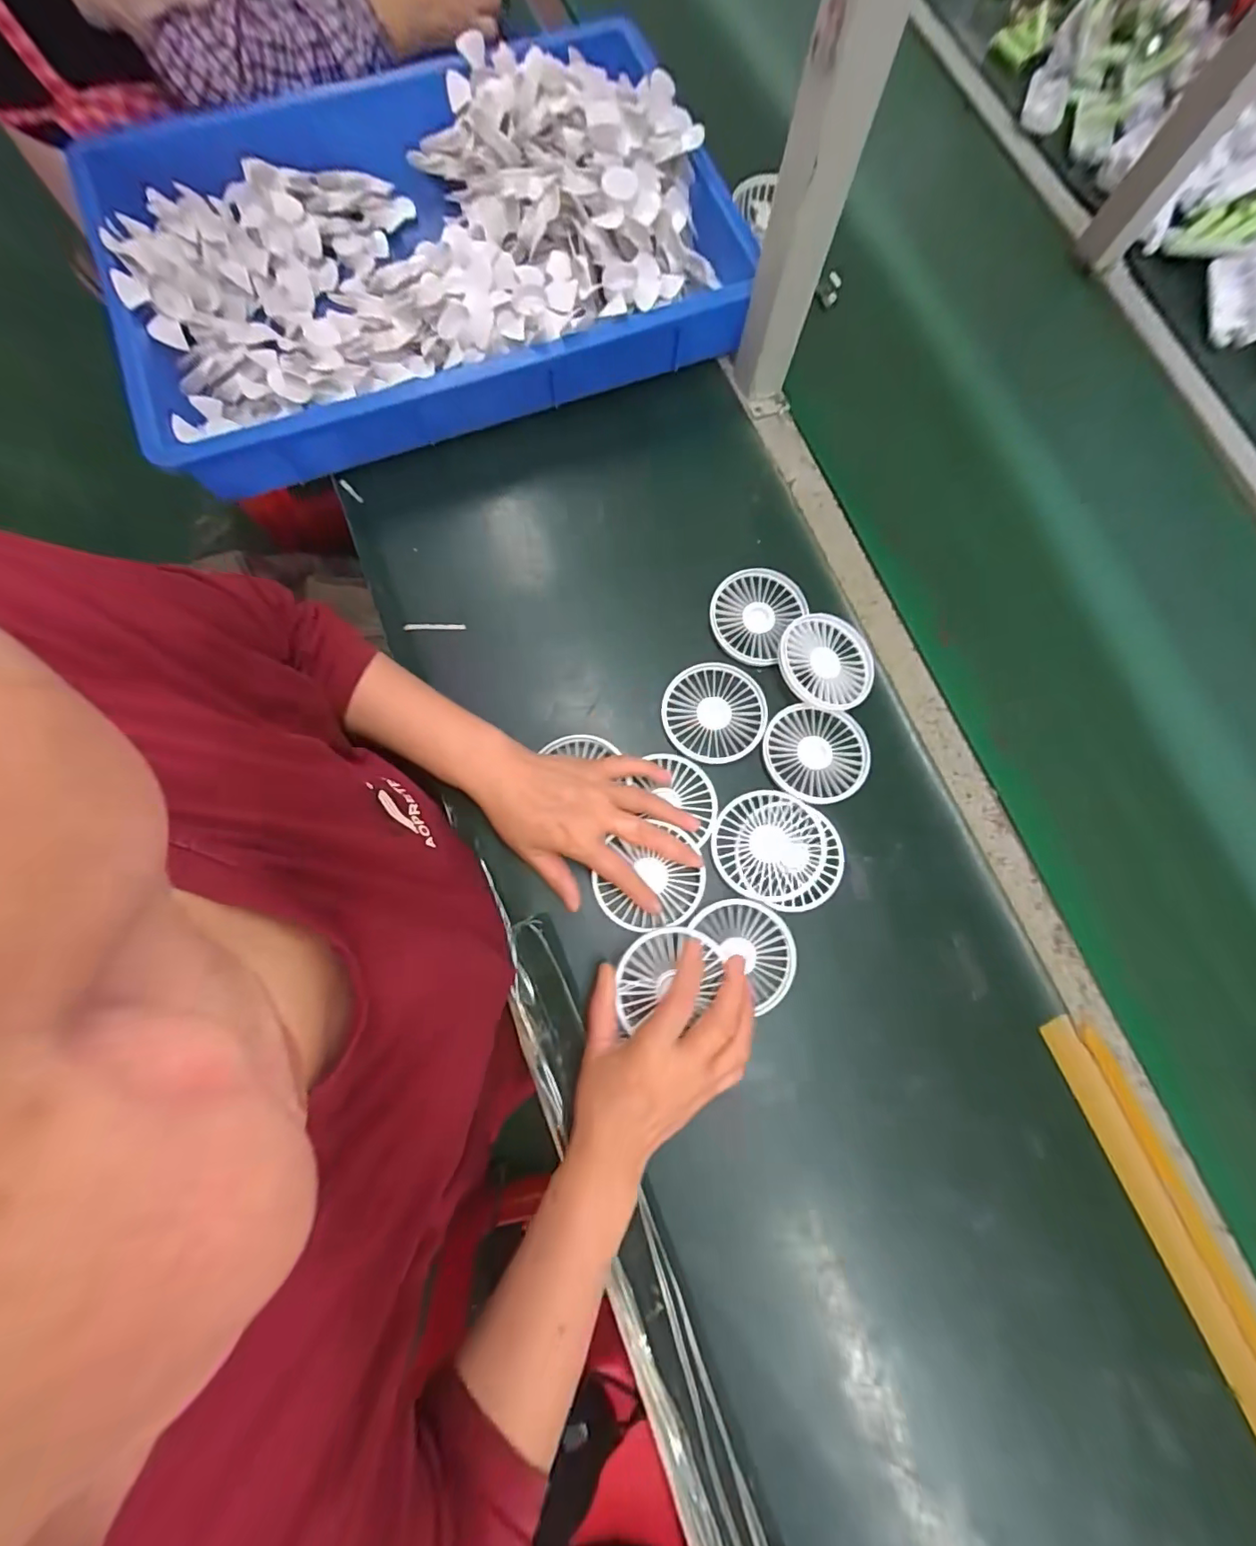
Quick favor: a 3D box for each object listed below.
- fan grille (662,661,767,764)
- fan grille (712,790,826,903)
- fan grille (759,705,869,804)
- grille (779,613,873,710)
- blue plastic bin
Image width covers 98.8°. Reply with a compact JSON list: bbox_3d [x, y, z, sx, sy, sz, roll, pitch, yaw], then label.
[{"bbox_3d":[0.075,-0.053,0.469,0.086,0.010,0.089,0,78,-2],"label":"fan grille"},{"bbox_3d":[0.114,0.058,0.435,0.084,0.016,0.086,0,78,-2],"label":"fan grille"},{"bbox_3d":[0.161,-0.016,0.458,0.087,0.011,0.084,4,78,-1],"label":"fan grille"},{"bbox_3d":[0.176,-0.096,0.471,0.083,0.020,0.085,0,78,-2],"label":"grille"},{"bbox_3d":[-0.188,-0.515,0.518,0.562,0.091,0.383,-19,79,-6],"label":"blue plastic bin"}]

